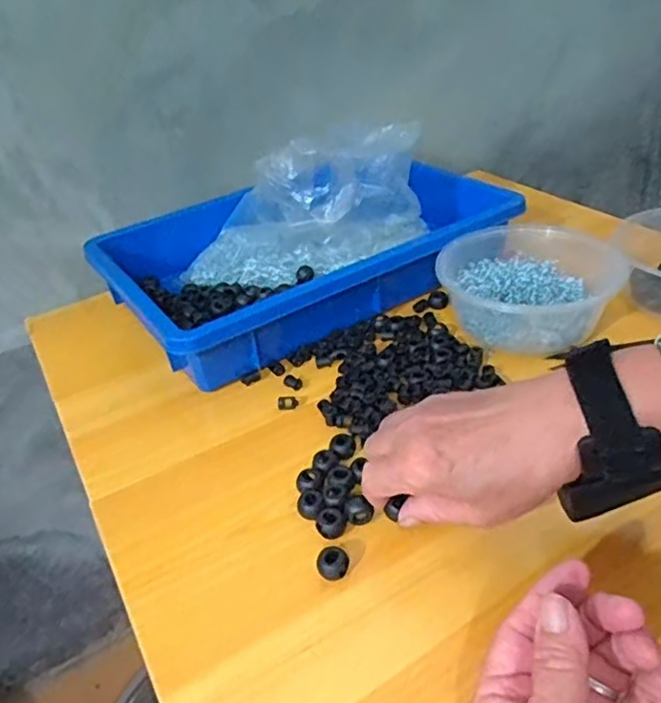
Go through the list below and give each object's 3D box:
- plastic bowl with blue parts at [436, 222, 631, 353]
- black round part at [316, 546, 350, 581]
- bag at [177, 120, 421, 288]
[{"bbox_3d":[0.161,-0.052,0.515,0.144,0.057,0.133,6,36,17],"label":"plastic bowl with blue parts"},{"bbox_3d":[0.001,0.117,0.344,0.017,0.013,0.014,-15,35,-13],"label":"black round part"},{"bbox_3d":[-0.027,-0.138,0.591,0.233,0.118,0.084,-3,34,4],"label":"bag"}]

